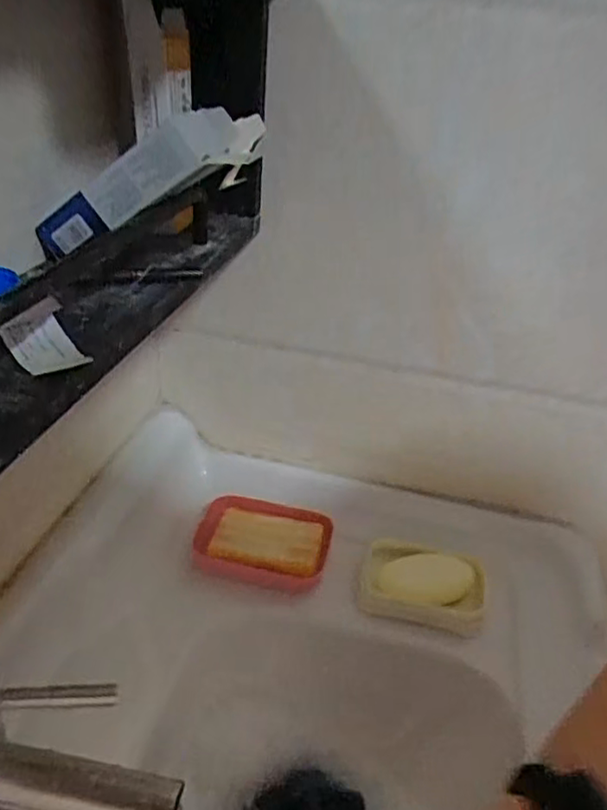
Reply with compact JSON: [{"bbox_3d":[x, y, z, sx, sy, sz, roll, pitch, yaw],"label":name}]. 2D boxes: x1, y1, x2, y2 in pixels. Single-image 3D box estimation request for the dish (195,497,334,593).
[{"bbox_3d":[-0.038,0.129,0.627,0.124,0.021,0.099,7,32,3],"label":"dish"}]

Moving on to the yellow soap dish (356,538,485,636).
[{"bbox_3d":[0.112,0.167,0.611,0.113,0.027,0.082,8,32,5],"label":"yellow soap dish"}]

